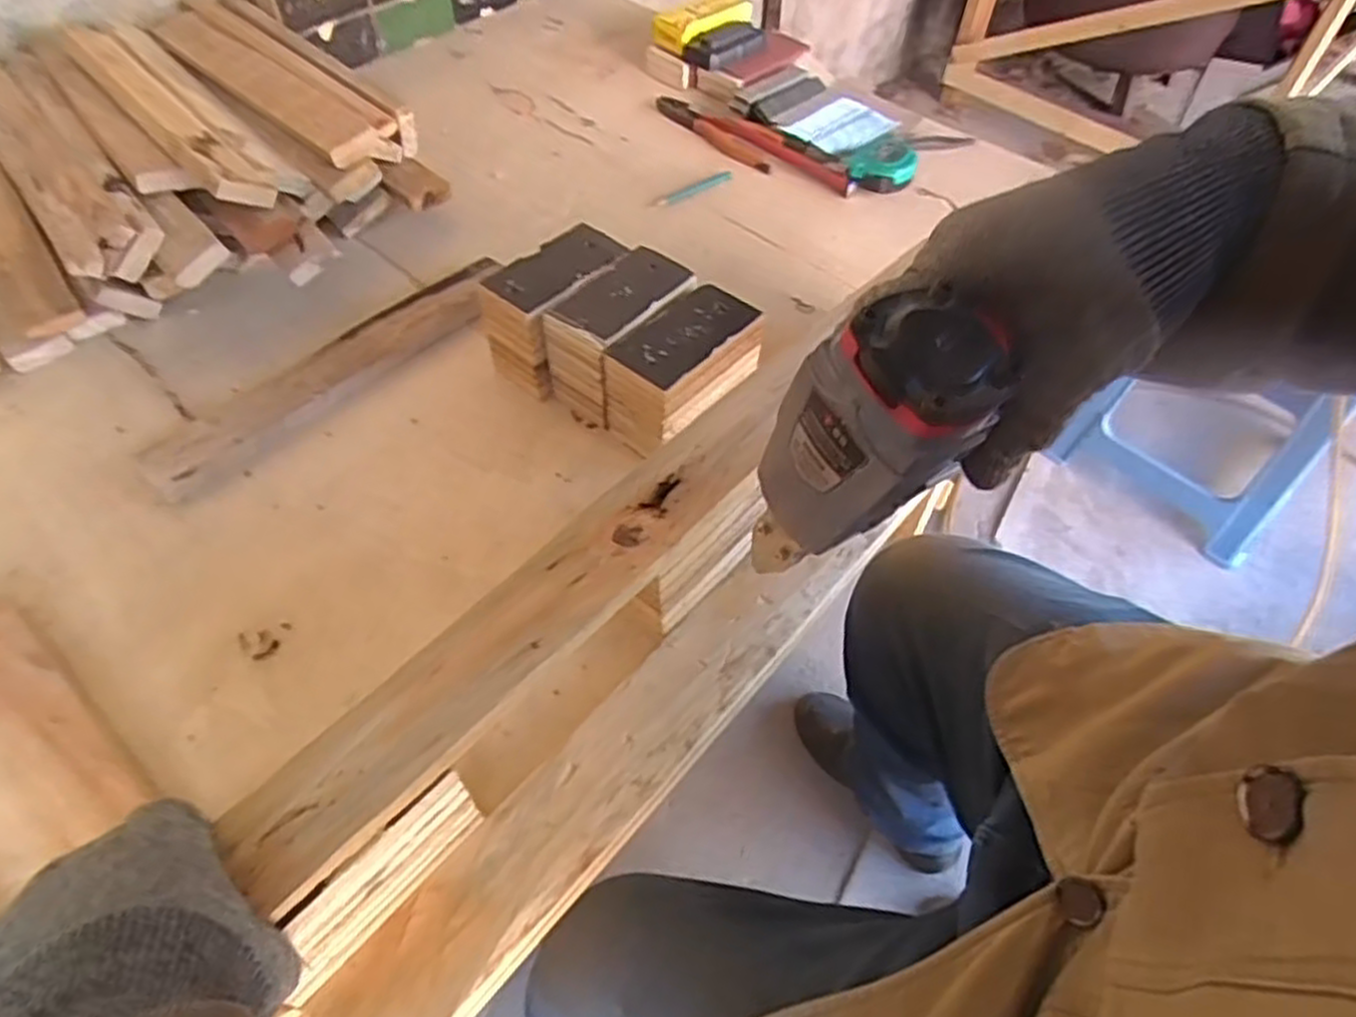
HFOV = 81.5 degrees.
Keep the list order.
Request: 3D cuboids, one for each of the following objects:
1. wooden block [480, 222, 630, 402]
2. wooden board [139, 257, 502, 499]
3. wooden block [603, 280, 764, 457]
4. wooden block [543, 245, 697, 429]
[{"bbox_3d":[-0.095,-0.166,0.653,0.072,0.080,0.118,36,60,24],"label":"wooden block"},{"bbox_3d":[-0.280,-0.119,0.660,0.046,0.024,0.330,37,60,25],"label":"wooden board"},{"bbox_3d":[0.004,-0.106,0.622,0.075,0.086,0.120,32,58,22],"label":"wooden block"},{"bbox_3d":[-0.044,-0.140,0.639,0.064,0.087,0.118,32,58,22],"label":"wooden block"}]

